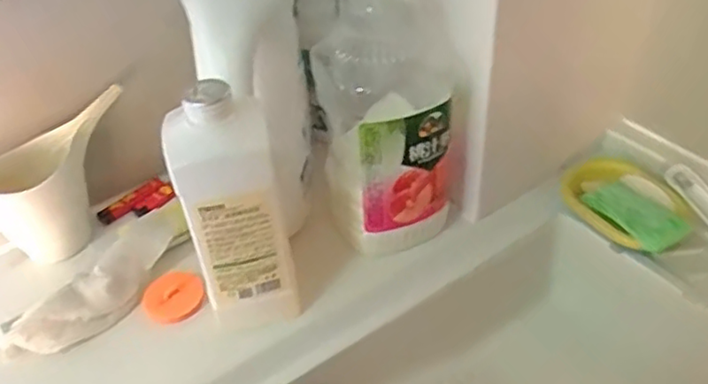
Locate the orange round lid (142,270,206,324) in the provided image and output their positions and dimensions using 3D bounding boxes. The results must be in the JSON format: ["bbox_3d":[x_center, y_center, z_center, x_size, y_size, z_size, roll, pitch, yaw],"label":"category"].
[{"bbox_3d":[-0.169,0.098,0.609,0.057,0.009,0.051,-10,61,1],"label":"orange round lid"}]

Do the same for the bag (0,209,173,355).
[{"bbox_3d":[-0.241,0.097,0.613,0.065,0.051,0.189,30,52,33],"label":"bag"}]

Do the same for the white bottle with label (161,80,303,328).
[{"bbox_3d":[-0.103,0.019,0.544,0.085,0.233,0.078,-9,42,-5],"label":"white bottle with label"}]

